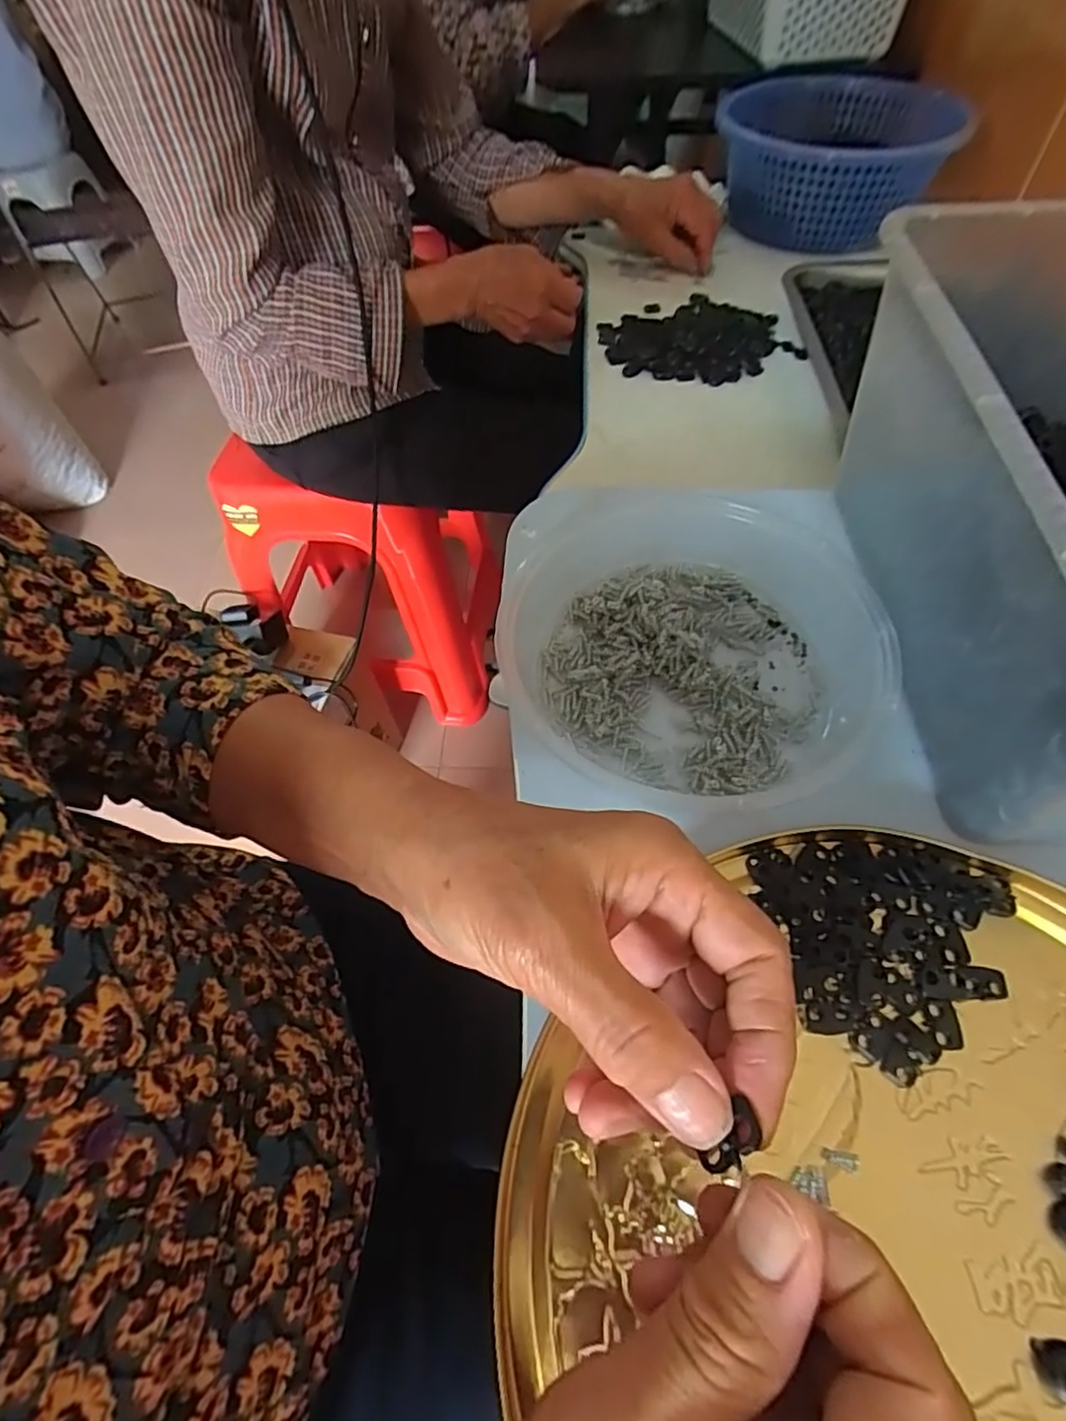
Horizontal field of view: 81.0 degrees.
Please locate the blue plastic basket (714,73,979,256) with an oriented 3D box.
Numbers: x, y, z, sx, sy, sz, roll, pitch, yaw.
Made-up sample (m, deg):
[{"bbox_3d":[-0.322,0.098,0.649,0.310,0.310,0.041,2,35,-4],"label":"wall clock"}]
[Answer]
[{"bbox_3d":[0.367,-0.677,0.782,0.271,0.112,0.270,13,58,11],"label":"blue plastic basket"}]

